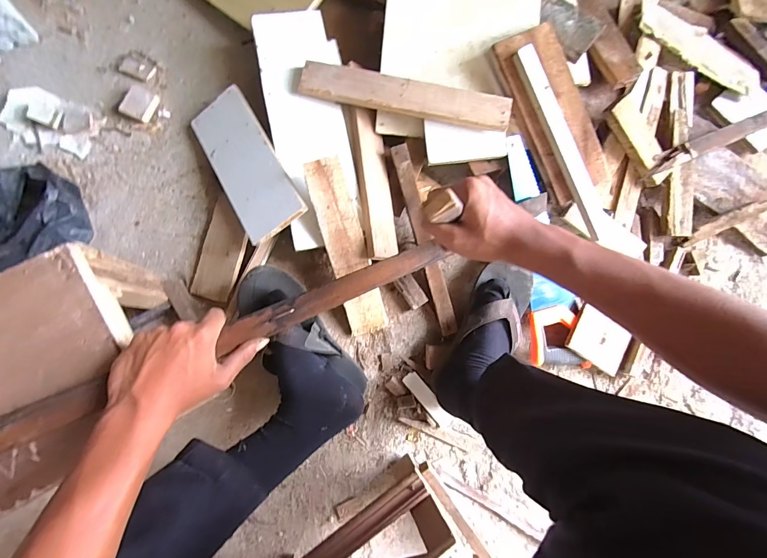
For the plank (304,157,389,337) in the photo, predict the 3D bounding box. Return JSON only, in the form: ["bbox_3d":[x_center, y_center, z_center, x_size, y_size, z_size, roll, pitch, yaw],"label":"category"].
[{"bbox_3d":[-0.059,-0.046,0.599,0.066,0.027,0.287,-17,105,-8],"label":"plank"}]

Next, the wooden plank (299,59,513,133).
[{"bbox_3d":[0.037,-0.301,0.598,0.340,0.015,0.060,12,82,0],"label":"wooden plank"}]

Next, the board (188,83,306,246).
[{"bbox_3d":[-0.226,-0.187,0.593,0.109,0.012,0.258,-32,79,7],"label":"board"}]

